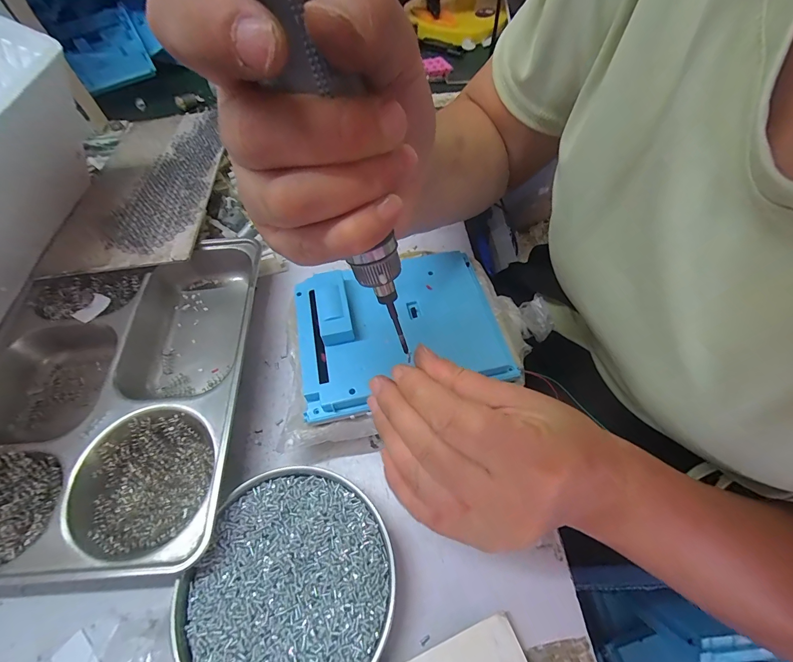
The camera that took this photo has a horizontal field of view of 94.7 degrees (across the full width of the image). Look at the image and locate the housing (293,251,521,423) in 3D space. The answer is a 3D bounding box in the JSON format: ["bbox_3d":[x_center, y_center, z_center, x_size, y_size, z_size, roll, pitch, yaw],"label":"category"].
[{"bbox_3d":[0.002,-0.006,0.295,0.163,0.027,0.121,-13,60,-6],"label":"housing"}]

